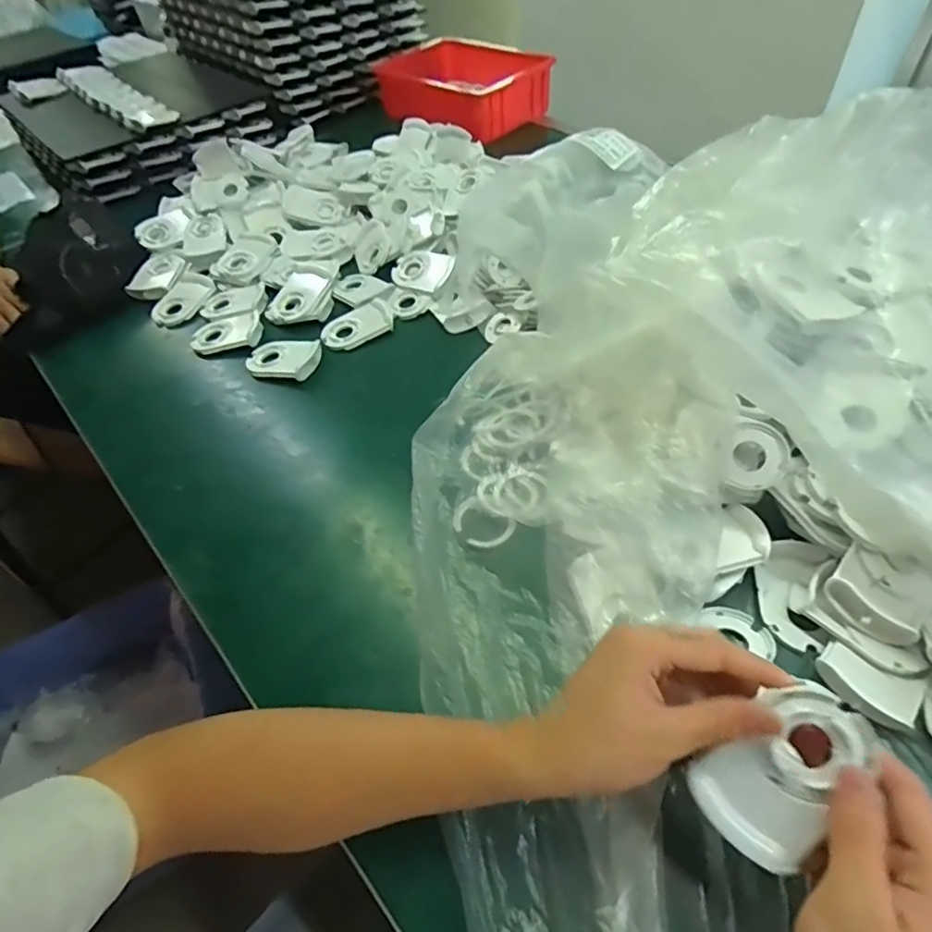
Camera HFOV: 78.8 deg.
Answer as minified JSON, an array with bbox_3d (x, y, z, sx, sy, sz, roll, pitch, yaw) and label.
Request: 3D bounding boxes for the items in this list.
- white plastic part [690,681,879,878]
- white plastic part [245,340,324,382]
[{"bbox_3d":[0.158,0.149,0.283,0.055,0.025,0.084,42,97,24],"label":"white plastic part"},{"bbox_3d":[-0.203,-0.122,0.624,0.082,0.016,0.063,10,52,13],"label":"white plastic part"}]

